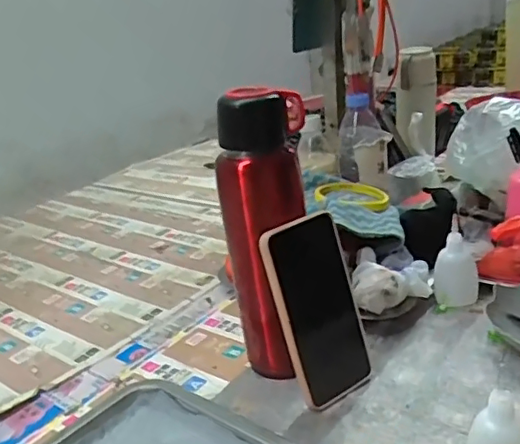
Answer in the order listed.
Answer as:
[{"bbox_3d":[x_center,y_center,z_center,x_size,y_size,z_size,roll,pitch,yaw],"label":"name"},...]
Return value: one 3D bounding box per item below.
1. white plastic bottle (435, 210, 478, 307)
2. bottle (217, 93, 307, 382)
[{"bbox_3d":[0.213,0.041,0.614,0.044,0.095,0.048,1,23,21],"label":"white plastic bottle"},{"bbox_3d":[0.013,0.015,0.526,0.072,0.267,0.063,-22,25,-32],"label":"bottle"}]

